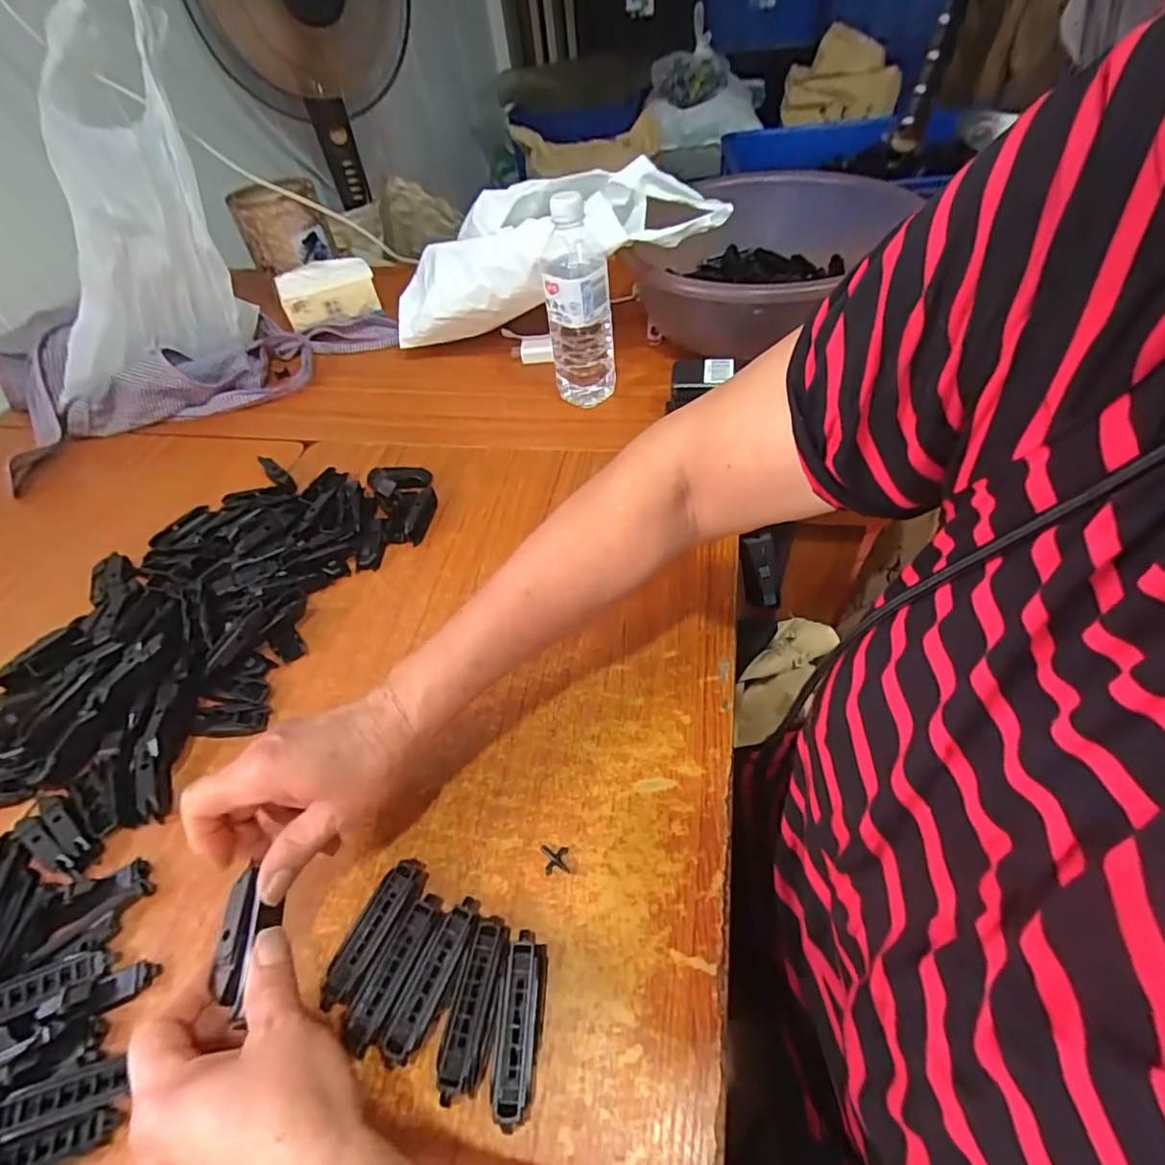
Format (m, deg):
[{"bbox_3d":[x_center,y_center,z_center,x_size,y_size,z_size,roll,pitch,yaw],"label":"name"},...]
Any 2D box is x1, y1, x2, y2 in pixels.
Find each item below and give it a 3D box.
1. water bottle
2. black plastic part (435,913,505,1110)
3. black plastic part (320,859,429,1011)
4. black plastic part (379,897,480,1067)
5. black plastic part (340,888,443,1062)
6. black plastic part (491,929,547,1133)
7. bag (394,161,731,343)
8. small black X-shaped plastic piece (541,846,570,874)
[{"bbox_3d":[-0.003,-0.296,0.635,0.069,0.203,0.083,-4,50,3],"label":"water bottle"},{"bbox_3d":[-0.059,0.230,0.322,0.019,0.023,0.081,4,50,10],"label":"black plastic part"},{"bbox_3d":[-0.121,0.208,0.349,0.025,0.024,0.081,20,55,21],"label":"black plastic part"},{"bbox_3d":[-0.083,0.222,0.333,0.021,0.022,0.083,14,53,17],"label":"black plastic part"},{"bbox_3d":[-0.104,0.221,0.336,0.024,0.021,0.079,17,54,19],"label":"black plastic part"},{"bbox_3d":[-0.032,0.234,0.314,0.021,0.025,0.083,0,50,7],"label":"black plastic part"},{"bbox_3d":[-0.060,-0.381,0.680,0.420,0.117,0.115,-10,46,24],"label":"bag"},{"bbox_3d":[-0.018,0.176,0.372,0.018,0.004,0.017,-6,50,1],"label":"small black X-shaped plastic piece"}]

